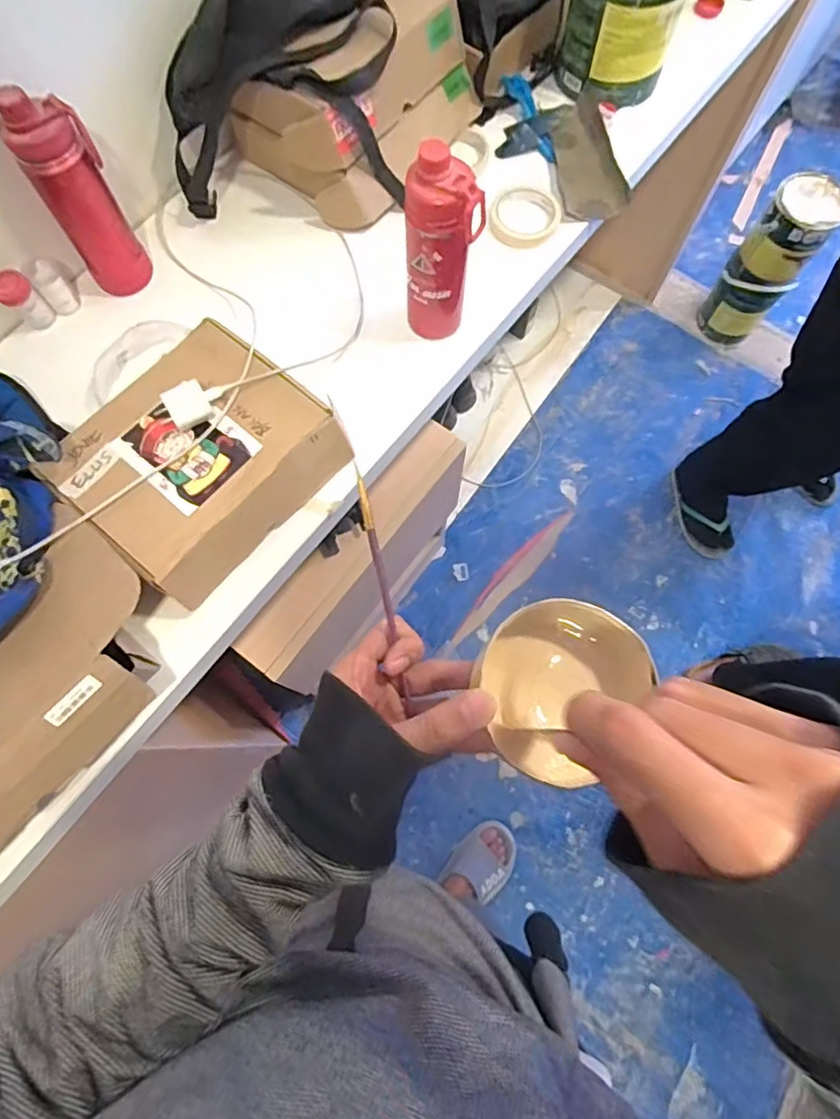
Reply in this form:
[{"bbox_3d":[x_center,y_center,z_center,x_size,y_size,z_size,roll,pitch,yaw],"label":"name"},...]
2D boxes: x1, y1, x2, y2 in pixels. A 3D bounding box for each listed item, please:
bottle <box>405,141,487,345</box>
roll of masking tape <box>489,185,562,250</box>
[{"bbox_3d":[0.025,-0.342,0.662,0.082,0.225,0.064,5,73,1],"label":"bottle"},{"bbox_3d":[0.148,-0.479,0.806,0.091,0.014,0.103,28,75,8],"label":"roll of masking tape"}]

